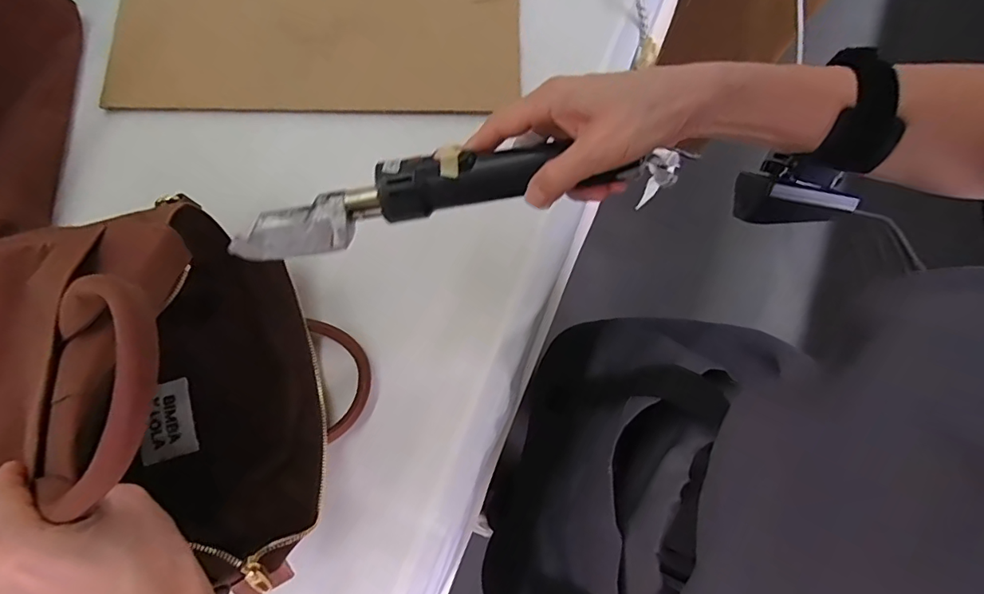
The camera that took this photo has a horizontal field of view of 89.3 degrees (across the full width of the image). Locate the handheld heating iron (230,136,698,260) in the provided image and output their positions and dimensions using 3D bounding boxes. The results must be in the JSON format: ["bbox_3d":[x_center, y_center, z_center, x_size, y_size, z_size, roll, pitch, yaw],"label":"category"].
[{"bbox_3d":[-0.030,-0.068,0.311,0.282,0.031,0.047,-11,77,7],"label":"handheld heating iron"}]

